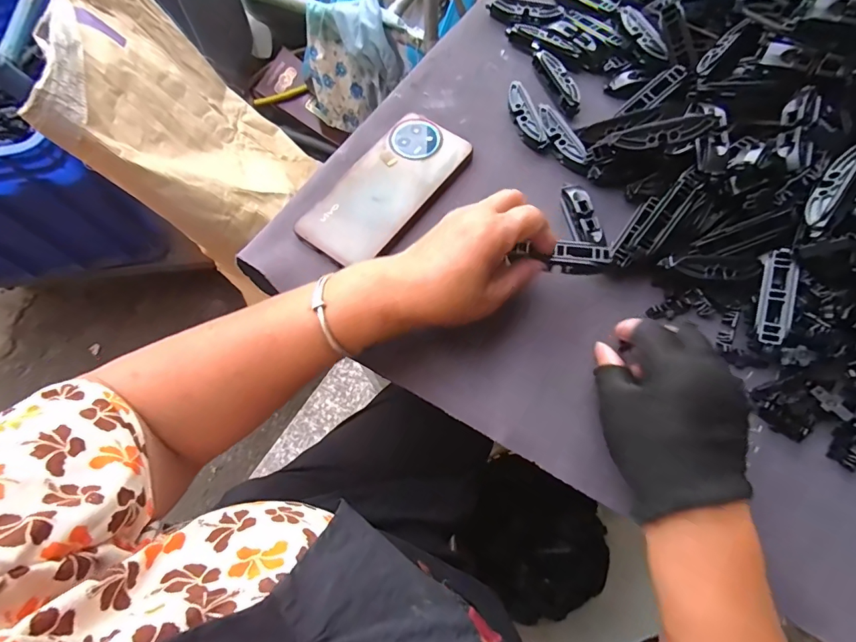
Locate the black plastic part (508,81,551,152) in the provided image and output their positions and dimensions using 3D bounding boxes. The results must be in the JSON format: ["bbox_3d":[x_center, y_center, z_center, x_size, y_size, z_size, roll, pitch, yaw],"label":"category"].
[{"bbox_3d":[0.092,-0.191,0.418,0.018,0.016,0.077,-14,69,-6],"label":"black plastic part"}]

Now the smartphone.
[{"bbox_3d":[-0.036,-0.117,0.392,0.077,0.013,0.163,36,73,13],"label":"smartphone"}]

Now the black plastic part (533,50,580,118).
[{"bbox_3d":[0.129,-0.235,0.434,0.019,0.014,0.074,-20,70,-8],"label":"black plastic part"}]

